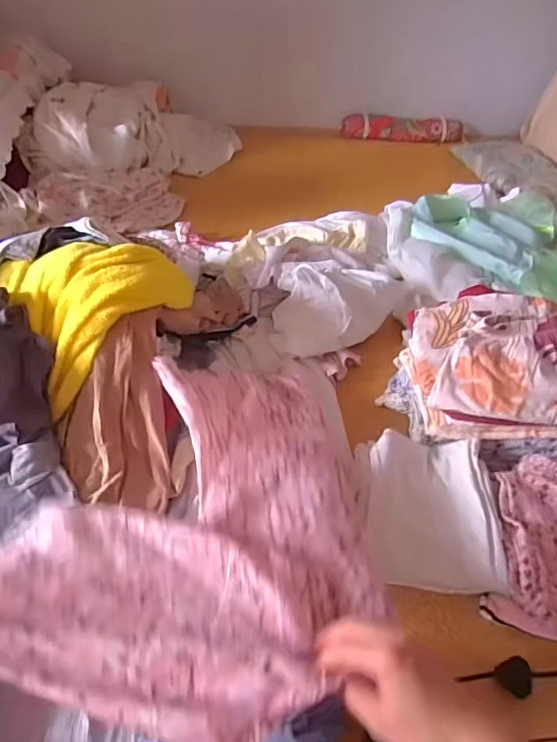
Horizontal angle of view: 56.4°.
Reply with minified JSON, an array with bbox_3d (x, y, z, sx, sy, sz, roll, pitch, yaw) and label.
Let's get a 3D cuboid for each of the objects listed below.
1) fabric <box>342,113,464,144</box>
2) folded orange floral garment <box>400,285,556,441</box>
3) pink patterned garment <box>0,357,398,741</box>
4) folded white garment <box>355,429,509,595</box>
[{"bbox_3d":[0.432,-0.809,1.736,0.421,0.069,0.064,0,44,-6],"label":"fabric"},{"bbox_3d":[0.333,-0.008,0.766,0.272,0.140,0.192,7,44,1],"label":"folded orange floral garment"},{"bbox_3d":[-0.042,0.129,0.594,0.354,0.163,0.549,24,47,18],"label":"pink patterned garment"},{"bbox_3d":[0.194,0.180,0.682,0.181,0.061,0.207,5,44,-1],"label":"folded white garment"}]

